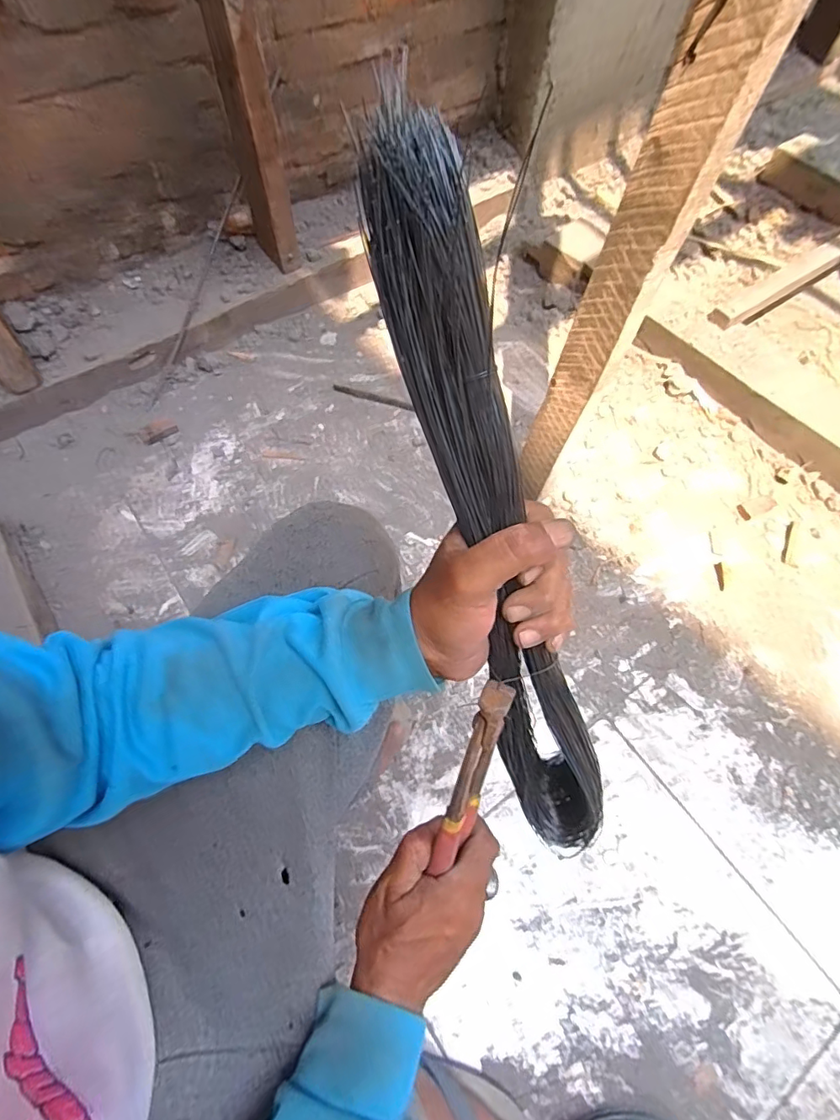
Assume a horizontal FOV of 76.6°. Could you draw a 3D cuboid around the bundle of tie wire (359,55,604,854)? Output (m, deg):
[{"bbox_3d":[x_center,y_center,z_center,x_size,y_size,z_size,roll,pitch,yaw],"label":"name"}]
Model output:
[{"bbox_3d":[0.044,0.014,0.302,0.041,0.433,0.053,-24,28,-10],"label":"bundle of tie wire"}]

